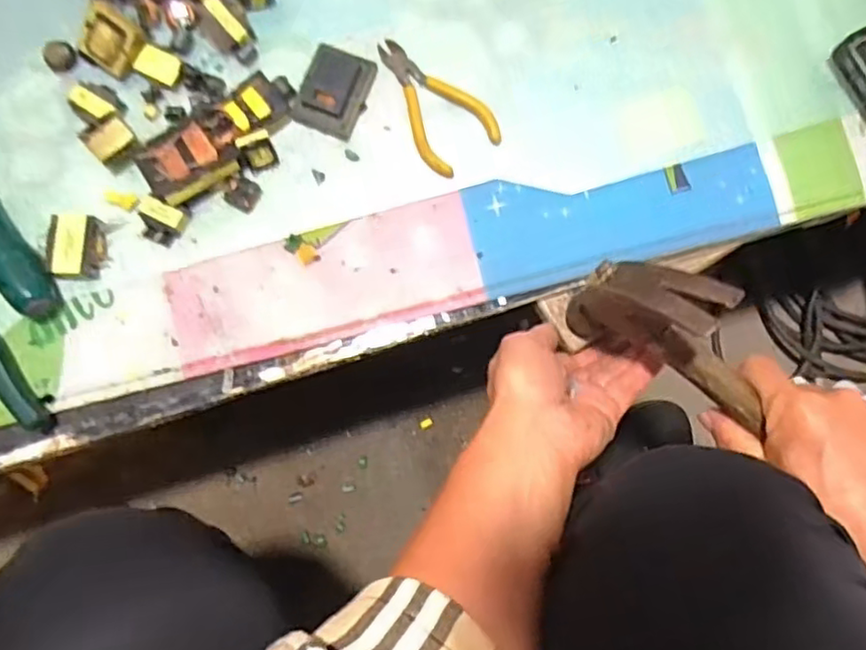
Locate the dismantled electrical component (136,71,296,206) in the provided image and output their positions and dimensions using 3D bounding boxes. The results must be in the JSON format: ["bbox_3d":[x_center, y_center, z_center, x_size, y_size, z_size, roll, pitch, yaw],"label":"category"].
[{"bbox_3d":[-0.141,-0.126,0.448,0.111,0.020,0.048,-38,79,-6],"label":"dismantled electrical component"}]

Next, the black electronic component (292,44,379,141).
[{"bbox_3d":[-0.067,-0.159,0.454,0.042,0.022,0.054,18,79,6],"label":"black electronic component"}]

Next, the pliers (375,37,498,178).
[{"bbox_3d":[-0.004,-0.153,0.455,0.053,0.009,0.104,-38,79,-6],"label":"pliers"}]

